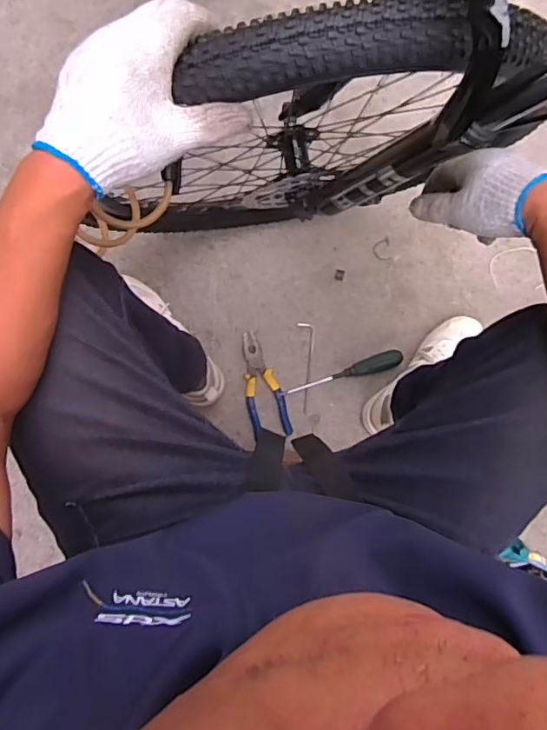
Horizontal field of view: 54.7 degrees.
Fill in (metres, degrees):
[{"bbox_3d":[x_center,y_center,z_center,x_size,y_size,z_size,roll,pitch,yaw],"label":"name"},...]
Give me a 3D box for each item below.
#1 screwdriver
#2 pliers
[{"bbox_3d":[0.129,0.020,0.976,0.226,0.033,0.033,-20,93,-3],"label":"screwdriver"},{"bbox_3d":[-0.021,0.035,0.942,0.068,0.020,0.187,-14,92,-4],"label":"pliers"}]

